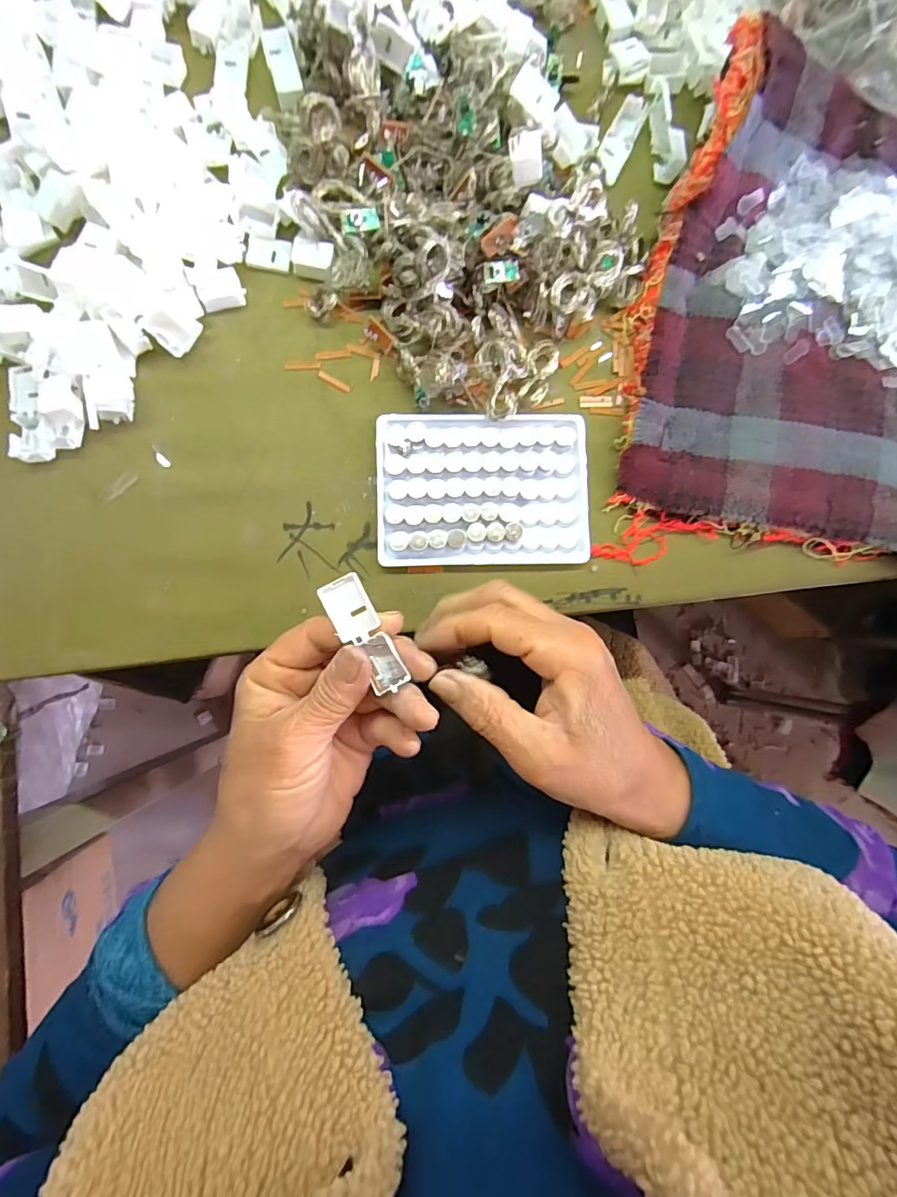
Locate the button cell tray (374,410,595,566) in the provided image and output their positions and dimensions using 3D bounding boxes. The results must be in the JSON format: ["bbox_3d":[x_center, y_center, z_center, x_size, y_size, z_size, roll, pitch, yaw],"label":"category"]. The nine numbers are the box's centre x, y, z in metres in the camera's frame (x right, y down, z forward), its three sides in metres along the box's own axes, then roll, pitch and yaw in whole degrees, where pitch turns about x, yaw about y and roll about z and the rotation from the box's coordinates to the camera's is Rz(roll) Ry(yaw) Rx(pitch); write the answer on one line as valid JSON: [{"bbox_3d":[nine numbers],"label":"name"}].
[{"bbox_3d":[0.022,-0.068,0.314,0.129,0.010,0.093,-1,88,-2],"label":"button cell tray"}]

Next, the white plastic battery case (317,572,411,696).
[{"bbox_3d":[-0.037,0.015,0.228,0.018,0.011,0.054,-30,95,-3],"label":"white plastic battery case"}]

